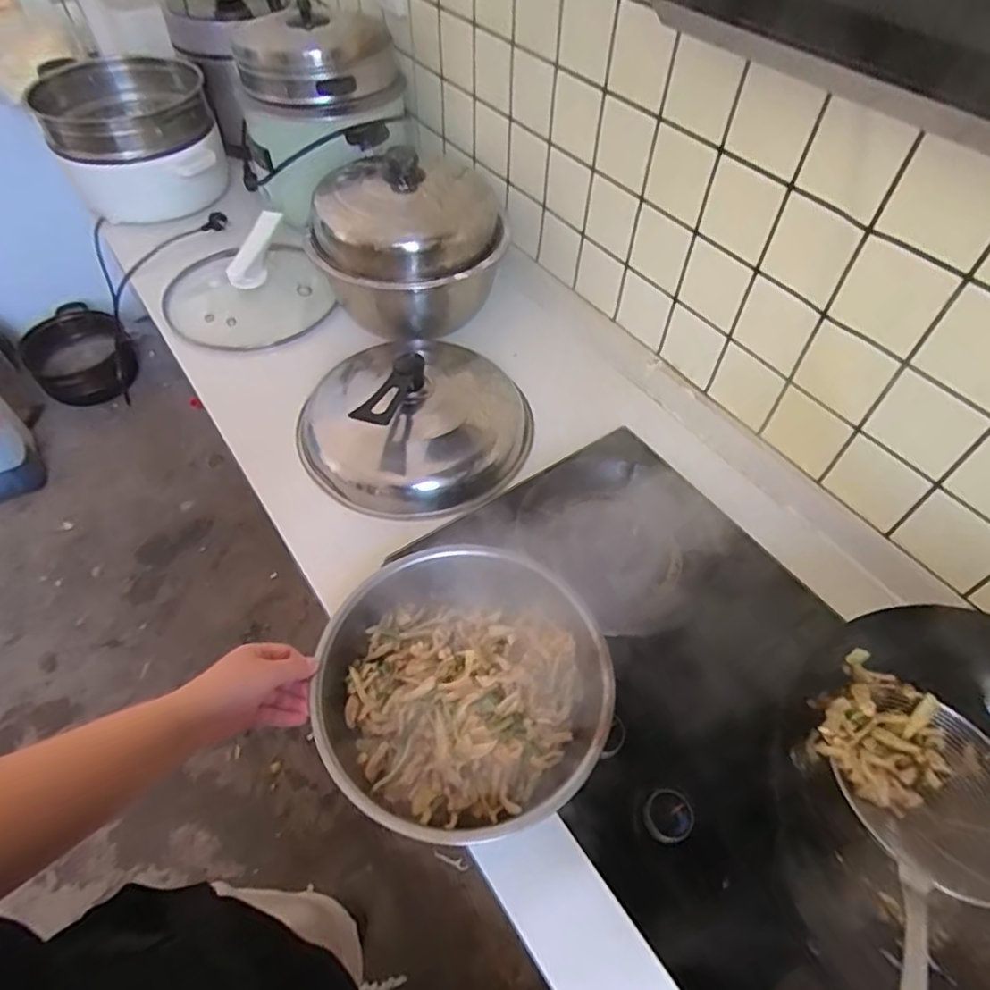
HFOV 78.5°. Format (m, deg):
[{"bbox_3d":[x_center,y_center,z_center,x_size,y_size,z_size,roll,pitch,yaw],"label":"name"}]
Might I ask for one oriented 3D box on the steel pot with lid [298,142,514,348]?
[{"bbox_3d":[-0.130,-0.414,0.953,0.276,0.215,0.272,1,53,-1],"label":"steel pot with lid"}]

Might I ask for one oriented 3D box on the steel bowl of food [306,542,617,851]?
[{"bbox_3d":[-0.030,0.184,0.598,0.267,0.068,0.271,1,53,-1],"label":"steel bowl of food"}]

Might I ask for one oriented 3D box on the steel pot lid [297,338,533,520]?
[{"bbox_3d":[-0.103,-0.117,0.838,0.318,0.138,0.282,-21,56,-16],"label":"steel pot lid"}]

